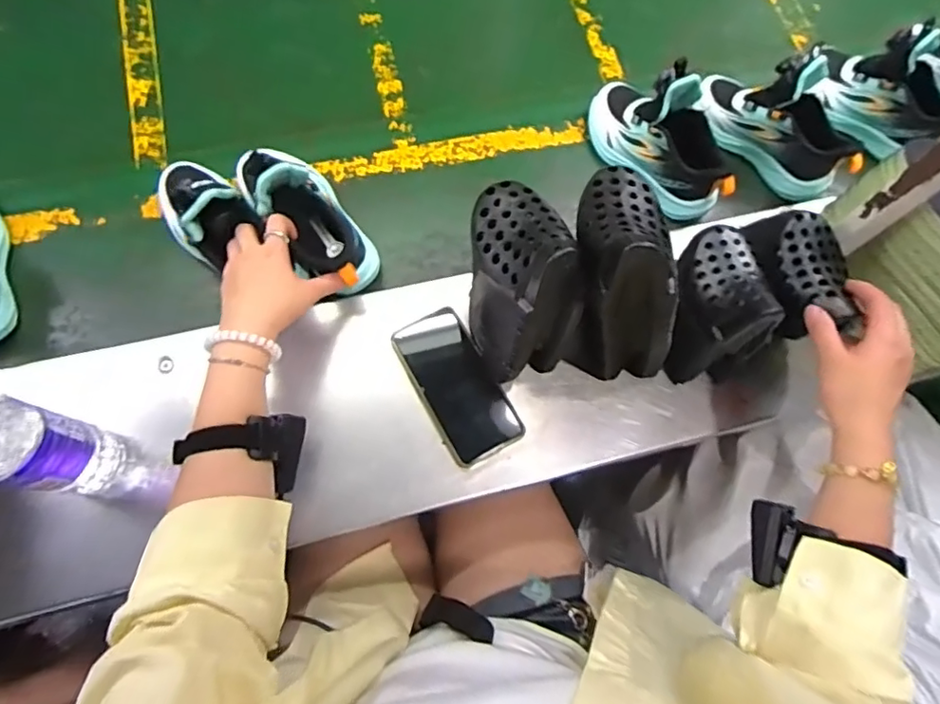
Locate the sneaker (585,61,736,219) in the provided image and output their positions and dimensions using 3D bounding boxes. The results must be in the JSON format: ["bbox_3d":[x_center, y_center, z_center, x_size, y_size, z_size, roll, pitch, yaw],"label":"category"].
[{"bbox_3d":[0.221,-0.252,0.644,0.079,0.125,0.198,-31,75,-14],"label":"sneaker"}]

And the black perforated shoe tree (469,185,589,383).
[{"bbox_3d":[0.039,-0.060,0.518,0.070,0.199,0.122,-20,68,-11],"label":"black perforated shoe tree"}]

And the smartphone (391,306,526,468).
[{"bbox_3d":[-0.015,0.034,0.576,0.076,0.017,0.156,-29,85,-13],"label":"smartphone"}]

